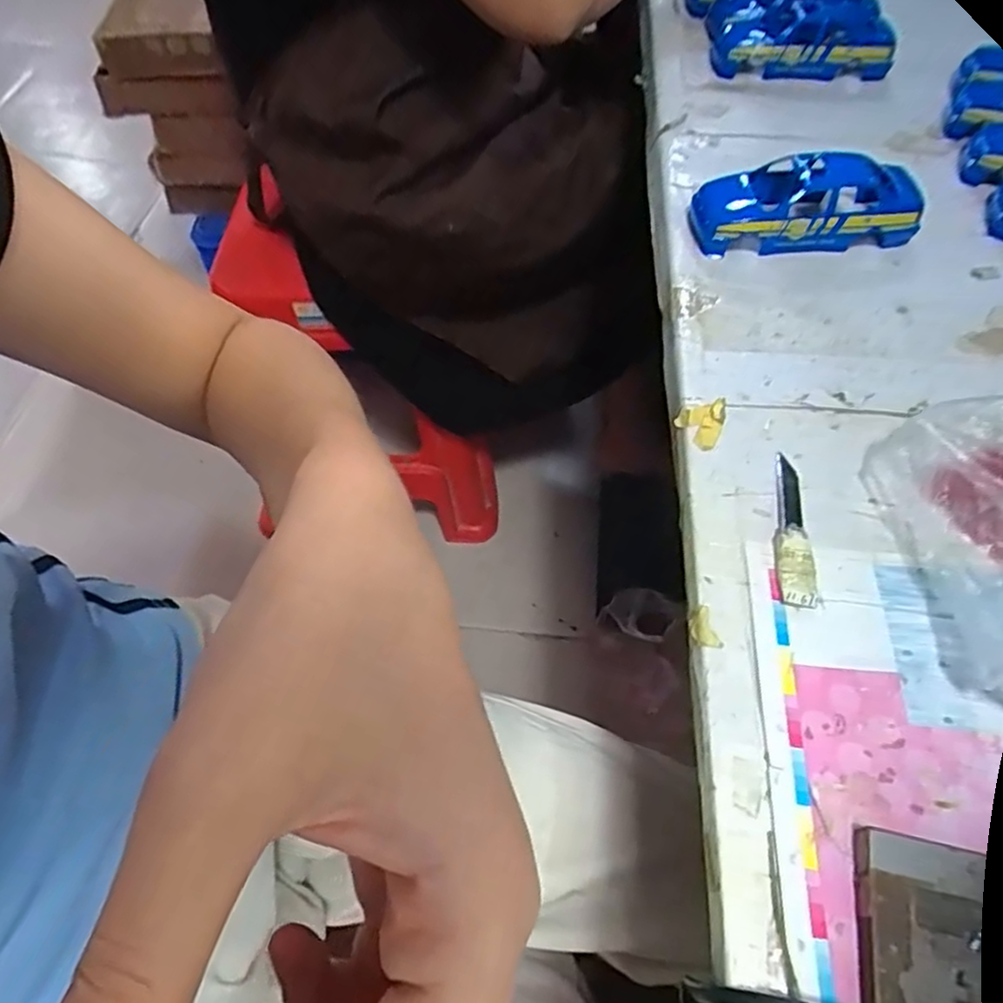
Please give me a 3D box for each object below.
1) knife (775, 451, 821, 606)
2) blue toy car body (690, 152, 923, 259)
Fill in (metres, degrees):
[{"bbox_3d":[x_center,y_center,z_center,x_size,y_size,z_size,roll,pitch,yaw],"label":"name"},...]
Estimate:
[{"bbox_3d":[0.132,0.012,0.306,0.016,0.005,0.080,8,58,5],"label":"knife"},{"bbox_3d":[0.187,-0.188,0.421,0.138,0.039,0.060,-8,58,-5],"label":"blue toy car body"}]

